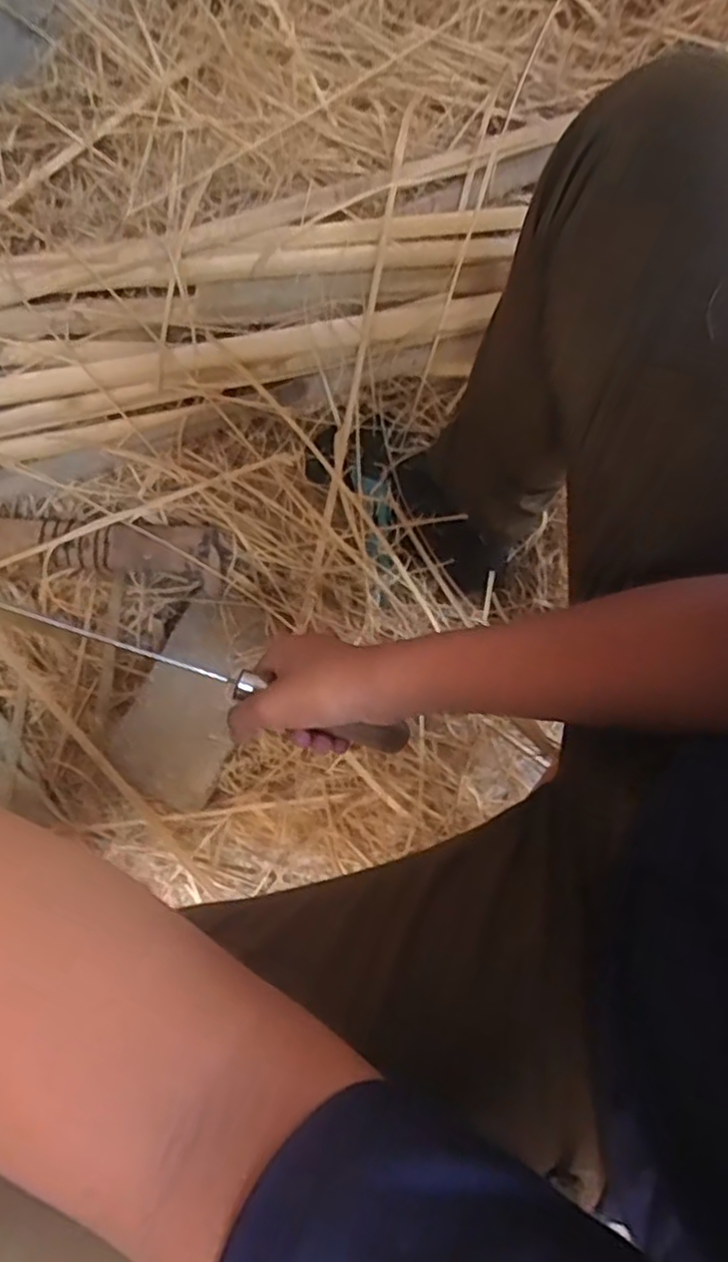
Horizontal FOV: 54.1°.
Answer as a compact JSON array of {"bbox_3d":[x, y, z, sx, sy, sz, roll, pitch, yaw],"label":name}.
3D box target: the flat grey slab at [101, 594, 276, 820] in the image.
[{"bbox_3d":[-0.169,0.065,0.707,0.104,0.025,0.204,22,79,6],"label":"flat grey slab"}]

